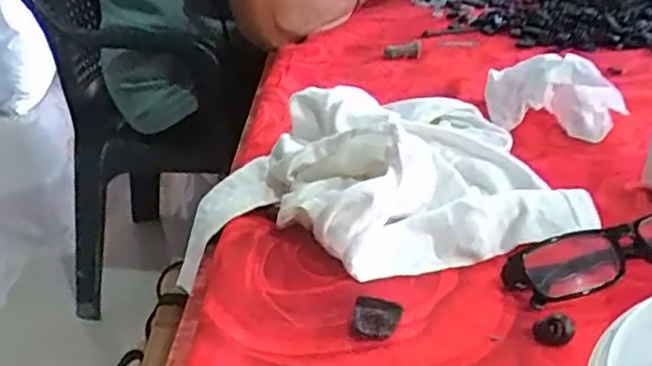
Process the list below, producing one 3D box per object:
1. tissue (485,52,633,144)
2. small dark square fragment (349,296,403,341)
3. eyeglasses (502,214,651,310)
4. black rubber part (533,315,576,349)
[{"bbox_3d":[0.192,-0.078,0.590,0.117,0.057,0.066,12,30,23],"label":"tissue"},{"bbox_3d":[0.025,0.070,0.357,0.024,0.007,0.028,7,28,15],"label":"small dark square fragment"},{"bbox_3d":[0.168,0.040,0.395,0.129,0.032,0.037,-8,28,-13],"label":"eyeglasses"},{"bbox_3d":[0.114,0.073,0.345,0.019,0.011,0.016,8,29,18],"label":"black rubber part"}]

